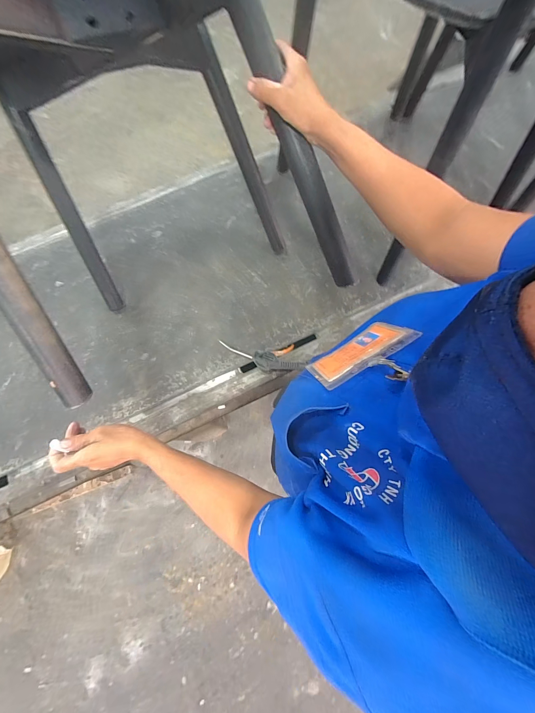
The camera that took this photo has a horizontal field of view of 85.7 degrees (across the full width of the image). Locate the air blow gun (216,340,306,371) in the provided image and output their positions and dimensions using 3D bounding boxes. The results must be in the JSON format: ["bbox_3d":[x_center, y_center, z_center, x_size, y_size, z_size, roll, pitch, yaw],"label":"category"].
[{"bbox_3d":[-0.010,-0.002,0.709,0.214,0.039,0.082,-2,74,2],"label":"air blow gun"}]

